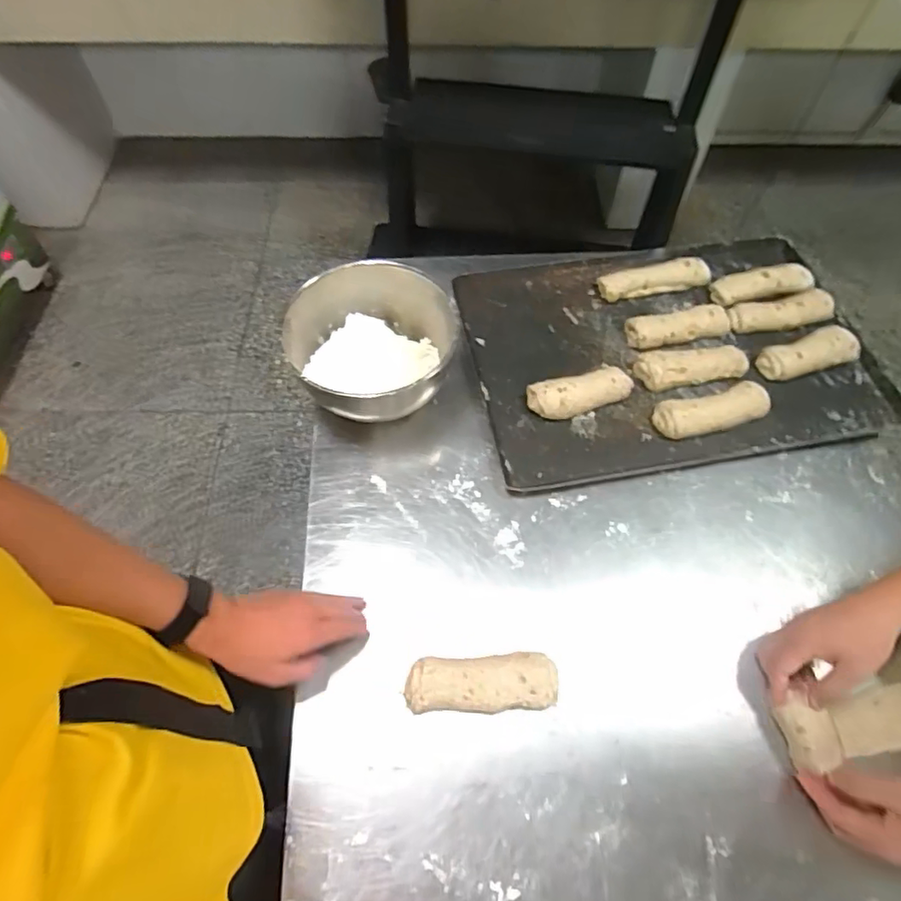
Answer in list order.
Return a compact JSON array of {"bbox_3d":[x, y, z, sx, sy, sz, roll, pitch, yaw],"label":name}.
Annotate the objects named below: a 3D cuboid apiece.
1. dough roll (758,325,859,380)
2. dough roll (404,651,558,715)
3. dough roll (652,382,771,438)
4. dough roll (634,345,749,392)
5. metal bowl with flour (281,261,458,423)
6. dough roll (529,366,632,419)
[{"bbox_3d":[0.520,-0.140,0.827,0.163,0.034,0.055,-18,61,-12],"label":"dough roll"},{"bbox_3d":[0.034,0.249,0.611,0.162,0.039,0.058,-2,59,-3],"label":"dough roll"},{"bbox_3d":[0.357,-0.055,0.774,0.159,0.038,0.060,-13,60,-9],"label":"dough roll"},{"bbox_3d":[0.344,-0.119,0.812,0.160,0.037,0.051,-9,60,-7],"label":"dough roll"},{"bbox_3d":[-0.098,-0.137,0.772,0.197,0.116,0.216,1,59,-1],"label":"metal bowl with flour"},{"bbox_3d":[0.179,-0.082,0.783,0.149,0.038,0.058,-18,61,-12],"label":"dough roll"}]

